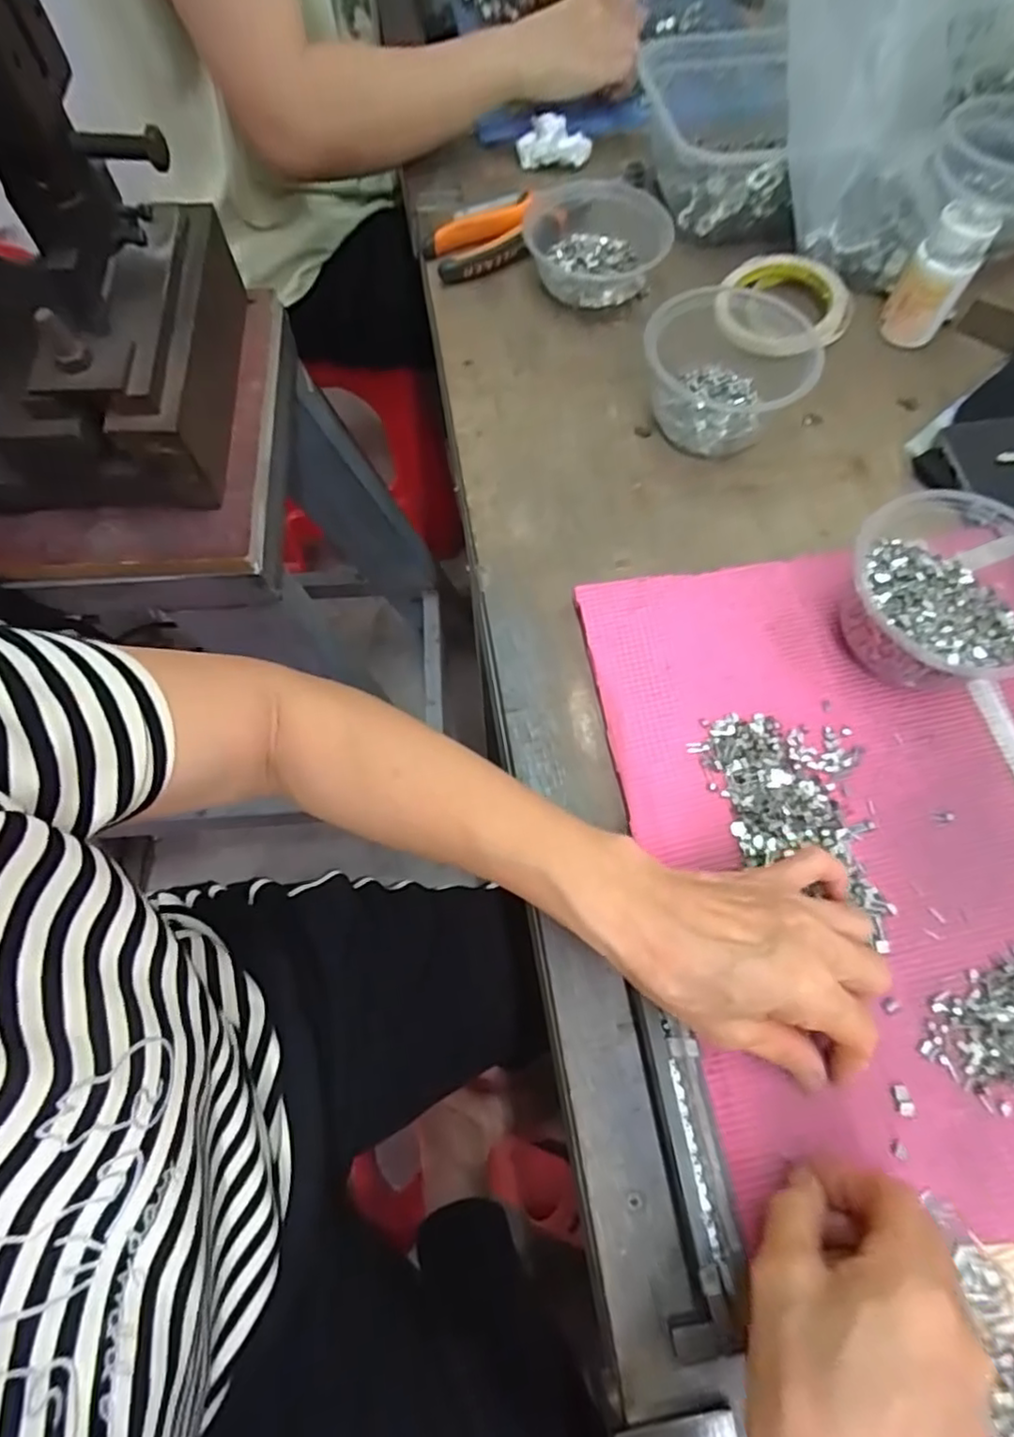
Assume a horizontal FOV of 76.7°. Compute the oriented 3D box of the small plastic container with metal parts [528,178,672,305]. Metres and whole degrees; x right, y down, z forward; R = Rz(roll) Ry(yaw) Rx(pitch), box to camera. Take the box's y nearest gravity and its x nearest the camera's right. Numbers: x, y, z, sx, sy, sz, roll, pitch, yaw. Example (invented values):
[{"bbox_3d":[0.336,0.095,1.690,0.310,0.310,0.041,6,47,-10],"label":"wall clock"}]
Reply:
[{"bbox_3d":[0.072,-0.384,0.521,0.109,0.043,0.105,-4,68,-2],"label":"small plastic container with metal parts"}]

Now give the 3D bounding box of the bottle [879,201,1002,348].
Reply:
[{"bbox_3d":[0.318,-0.327,0.473,0.044,0.071,0.039,31,71,11],"label":"bottle"}]

